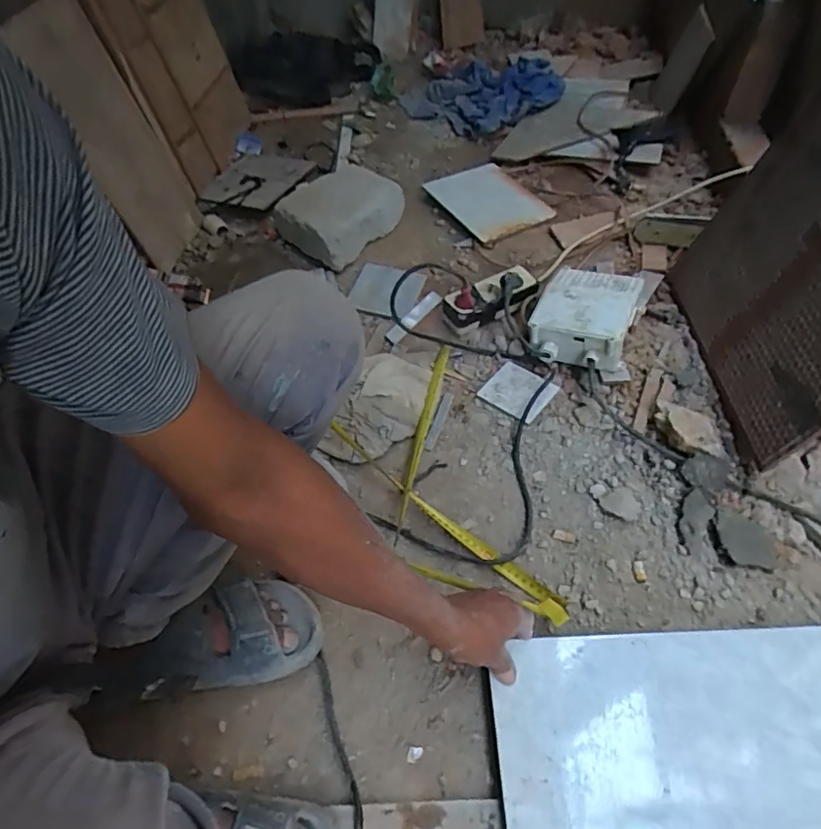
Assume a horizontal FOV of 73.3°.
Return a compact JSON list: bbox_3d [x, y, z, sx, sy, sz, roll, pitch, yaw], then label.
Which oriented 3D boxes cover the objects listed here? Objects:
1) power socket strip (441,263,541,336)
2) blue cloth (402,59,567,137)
[{"bbox_3d":[0.125,-0.187,0.882,0.151,0.062,0.060,-25,55,-15],"label":"power socket strip"},{"bbox_3d":[0.142,-0.756,1.319,0.390,0.096,0.237,10,52,28],"label":"blue cloth"}]

